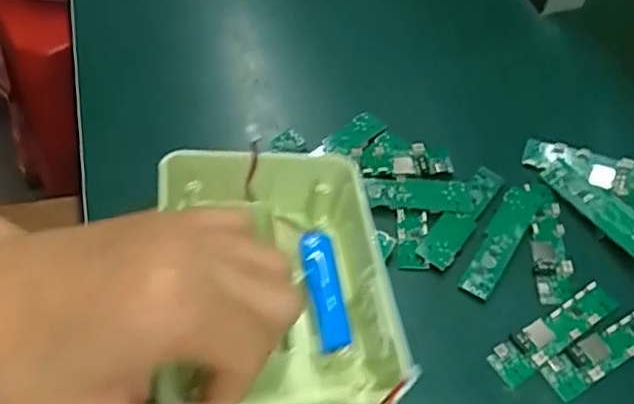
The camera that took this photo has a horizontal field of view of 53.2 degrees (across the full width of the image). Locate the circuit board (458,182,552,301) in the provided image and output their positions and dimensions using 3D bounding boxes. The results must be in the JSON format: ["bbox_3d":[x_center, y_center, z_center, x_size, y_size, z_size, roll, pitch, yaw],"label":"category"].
[{"bbox_3d":[0.127,0.020,0.428,0.026,0.009,0.102,32,59,17],"label":"circuit board"}]

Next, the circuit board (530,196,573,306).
[{"bbox_3d":[0.157,0.033,0.426,0.024,0.004,0.078,4,58,2],"label":"circuit board"}]

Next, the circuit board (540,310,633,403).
[{"bbox_3d":[0.179,0.088,0.387,0.091,0.004,0.024,-27,63,-15],"label":"circuit board"}]

